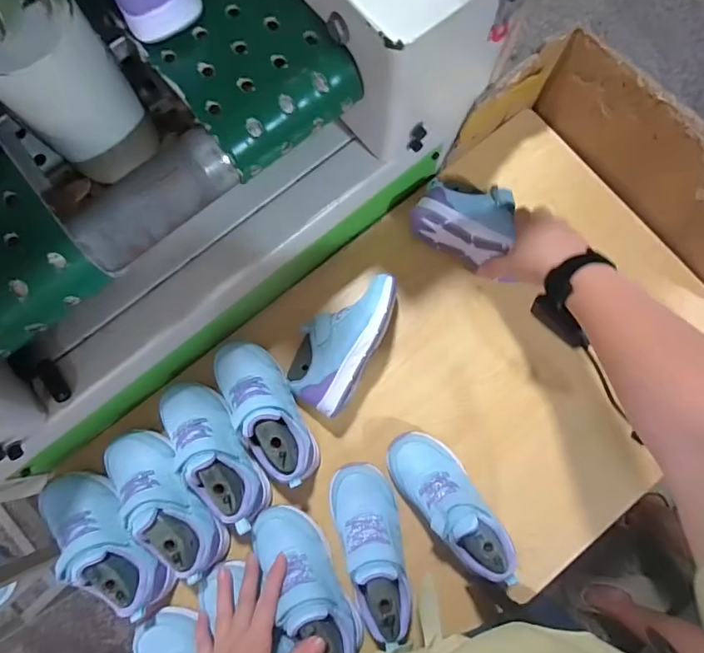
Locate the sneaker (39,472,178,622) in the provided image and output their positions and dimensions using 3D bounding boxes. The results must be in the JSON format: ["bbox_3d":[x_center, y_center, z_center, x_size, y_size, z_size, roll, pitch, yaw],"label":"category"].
[{"bbox_3d":[-0.275,0.234,0.511,0.070,0.066,0.181,-42,82,-7],"label":"sneaker"}]

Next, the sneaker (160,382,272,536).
[{"bbox_3d":[-0.157,0.141,0.532,0.065,0.065,0.177,-32,81,-5],"label":"sneaker"}]

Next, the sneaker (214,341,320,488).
[{"bbox_3d":[-0.104,0.099,0.547,0.074,0.080,0.181,-25,80,-4],"label":"sneaker"}]

